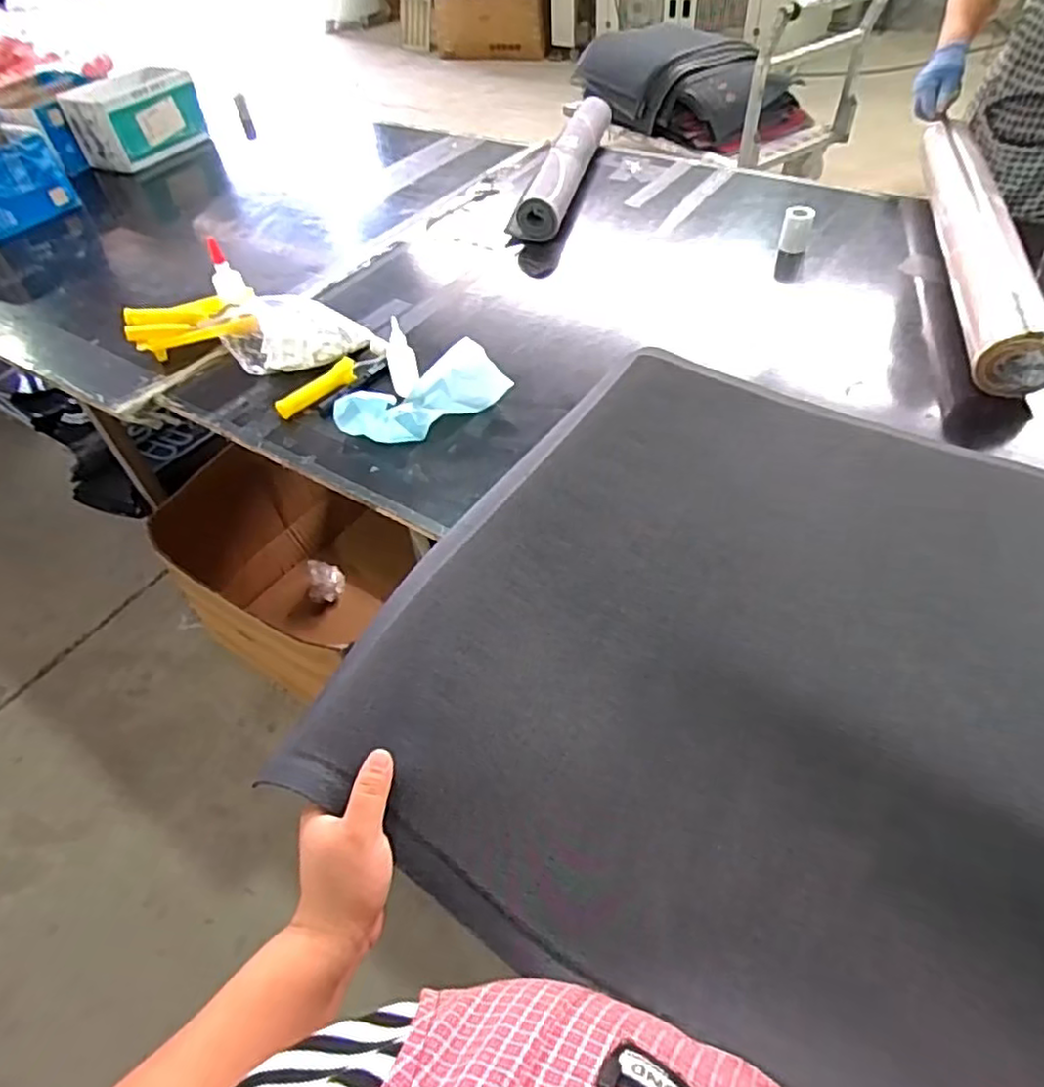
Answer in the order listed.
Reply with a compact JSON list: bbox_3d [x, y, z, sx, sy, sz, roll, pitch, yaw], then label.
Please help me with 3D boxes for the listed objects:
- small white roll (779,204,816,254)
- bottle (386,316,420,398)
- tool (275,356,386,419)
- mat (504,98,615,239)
[{"bbox_3d":[0.503,-0.574,1.223,0.053,0.070,0.049,18,53,18],"label":"small white roll"},{"bbox_3d":[-0.172,-0.260,0.953,0.042,0.106,0.049,-14,50,-7],"label":"bottle"},{"bbox_3d":[-0.288,-0.241,1.003,0.039,0.028,0.179,32,58,25],"label":"tool"},{"bbox_3d":[0.094,-0.823,1.455,0.113,0.094,0.578,9,51,12],"label":"mat"}]

